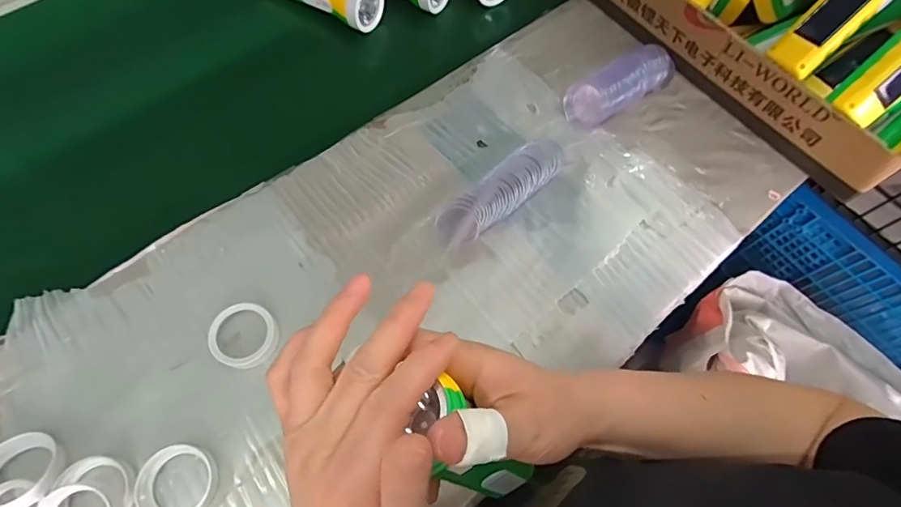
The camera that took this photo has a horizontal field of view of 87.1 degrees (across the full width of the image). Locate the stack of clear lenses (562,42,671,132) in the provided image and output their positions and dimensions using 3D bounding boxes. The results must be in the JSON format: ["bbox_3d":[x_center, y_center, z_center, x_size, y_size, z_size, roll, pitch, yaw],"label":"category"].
[{"bbox_3d":[0.184,-0.182,0.507,0.131,0.038,0.049,-30,71,-14],"label":"stack of clear lenses"}]

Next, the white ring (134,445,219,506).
[{"bbox_3d":[-0.202,0.170,0.350,0.056,0.006,0.052,1,66,-2],"label":"white ring"}]

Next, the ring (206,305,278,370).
[{"bbox_3d":[-0.172,0.069,0.395,0.052,0.015,0.052,1,66,-2],"label":"ring"}]

